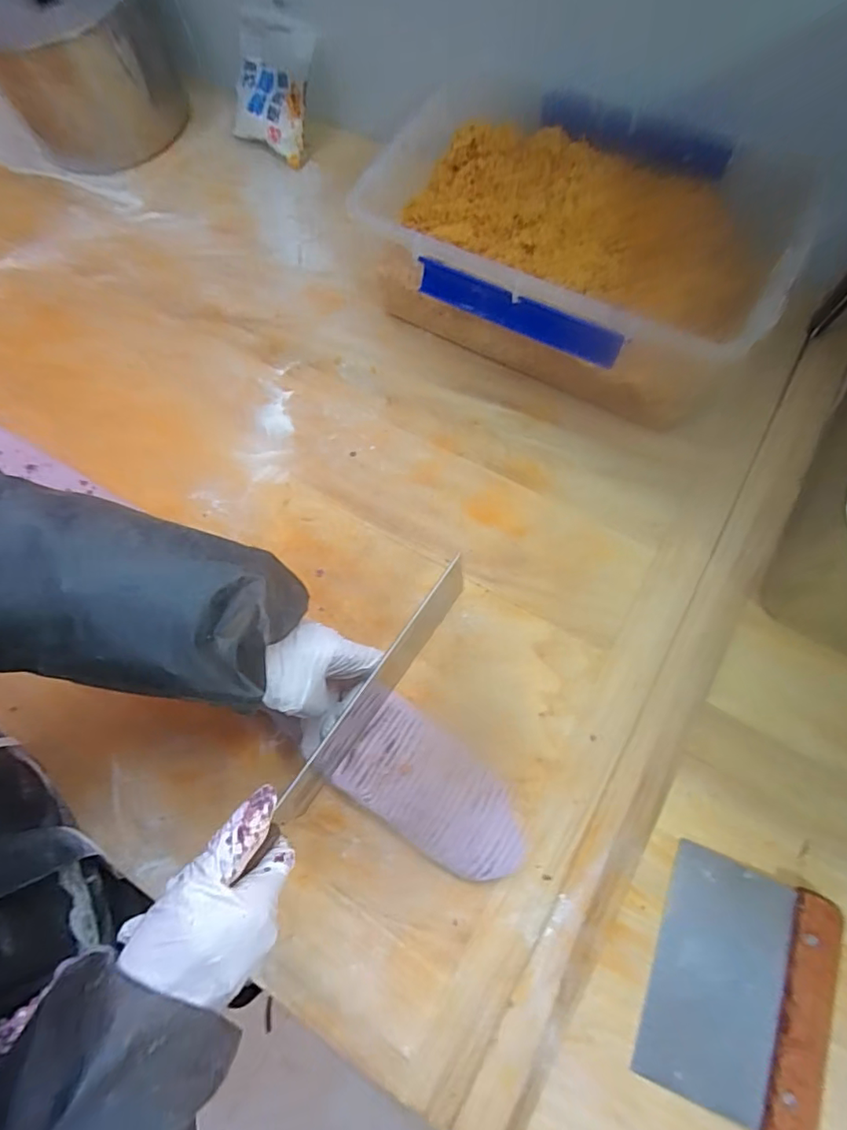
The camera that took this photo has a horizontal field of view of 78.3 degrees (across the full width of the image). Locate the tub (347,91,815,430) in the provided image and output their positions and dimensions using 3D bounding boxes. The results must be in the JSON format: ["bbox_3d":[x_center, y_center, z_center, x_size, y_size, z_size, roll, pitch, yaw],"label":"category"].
[{"bbox_3d":[0.117,-0.301,0.496,0.335,0.124,0.228,28,75,11],"label":"tub"}]

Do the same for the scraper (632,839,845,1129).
[{"bbox_3d":[0.213,0.286,0.352,0.101,0.021,0.146,20,73,9],"label":"scraper"}]

